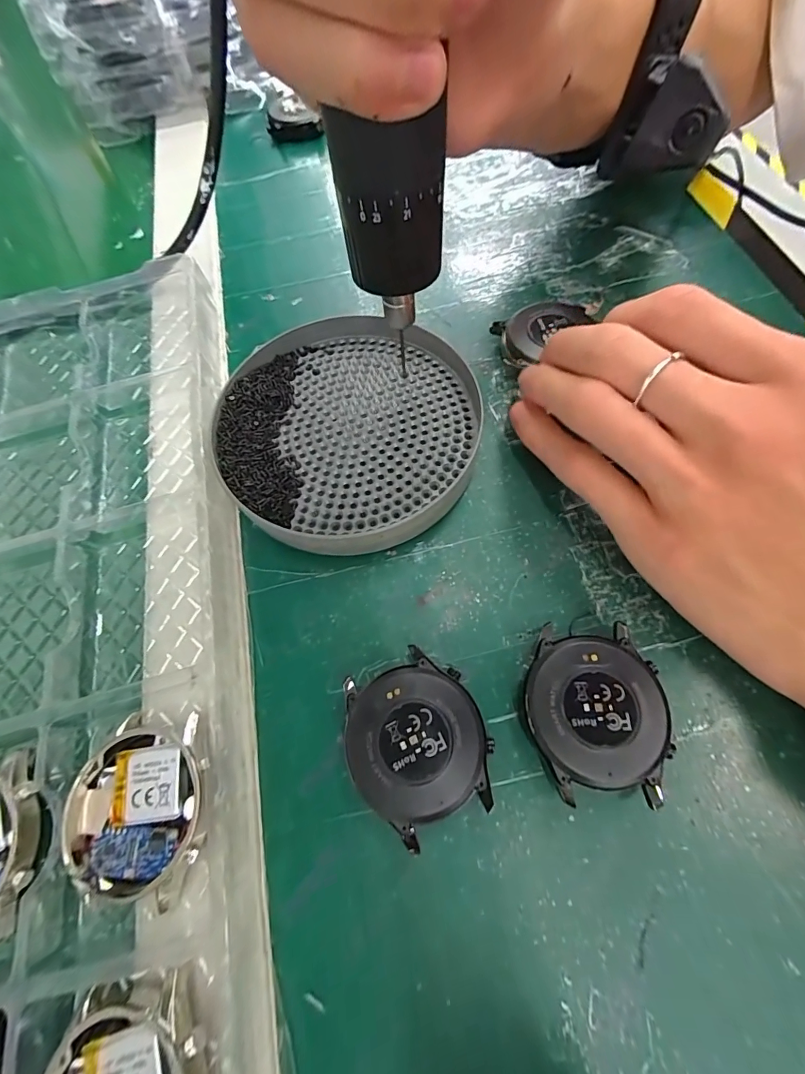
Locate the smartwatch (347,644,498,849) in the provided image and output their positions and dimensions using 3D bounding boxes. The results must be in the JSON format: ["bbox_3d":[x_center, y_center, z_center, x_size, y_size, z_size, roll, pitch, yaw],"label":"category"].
[{"bbox_3d":[0.004,0.066,0.134,0.043,0.013,0.048,-26,67,-6],"label":"smartwatch"}]

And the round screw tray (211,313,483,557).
[{"bbox_3d":[-0.024,-0.051,0.185,0.110,0.014,0.121,-2,67,4],"label":"round screw tray"}]

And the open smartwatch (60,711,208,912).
[{"bbox_3d":[-0.084,0.085,0.131,0.045,0.012,0.049,-4,67,3],"label":"open smartwatch"}]

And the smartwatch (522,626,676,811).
[{"bbox_3d":[0.061,0.057,0.133,0.040,0.013,0.051,0,67,5],"label":"smartwatch"}]

